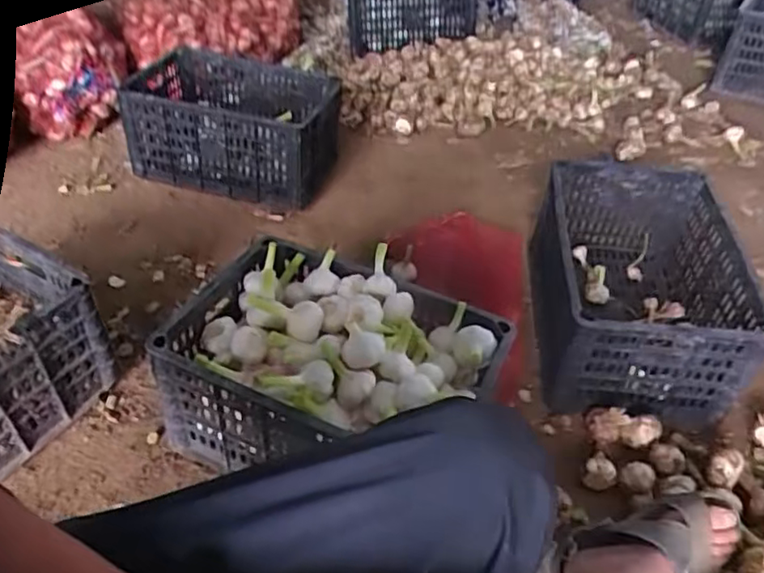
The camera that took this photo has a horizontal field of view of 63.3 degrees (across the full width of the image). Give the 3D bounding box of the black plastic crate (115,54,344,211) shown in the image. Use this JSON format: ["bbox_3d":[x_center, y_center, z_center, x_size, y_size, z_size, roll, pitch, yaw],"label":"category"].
[{"bbox_3d":[-0.370,-0.396,1.510,0.461,0.239,0.340,13,44,12],"label":"black plastic crate"}]

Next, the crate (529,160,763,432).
[{"bbox_3d":[0.459,-0.013,1.148,0.316,0.288,0.519,4,43,4],"label":"crate"}]

